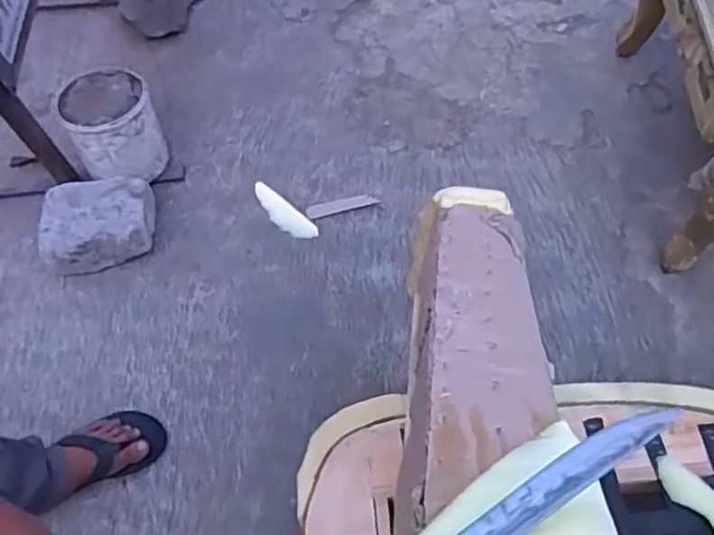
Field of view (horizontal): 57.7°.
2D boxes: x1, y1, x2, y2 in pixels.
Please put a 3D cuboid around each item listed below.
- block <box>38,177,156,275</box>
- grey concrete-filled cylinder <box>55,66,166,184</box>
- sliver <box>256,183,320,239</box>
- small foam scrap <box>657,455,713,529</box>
[{"bbox_3d":[-0.503,-0.078,1.273,0.205,0.100,0.164,-8,61,-3],"label":"block"},{"bbox_3d":[-0.482,-0.271,1.315,0.168,0.179,0.190,-23,66,-11],"label":"grey concrete-filled cylinder"},{"bbox_3d":[-0.155,-0.112,1.328,0.173,0.019,0.049,40,69,20],"label":"sliver"},{"bbox_3d":[0.480,0.322,0.914,0.058,0.009,0.126,-39,69,-17],"label":"small foam scrap"}]

